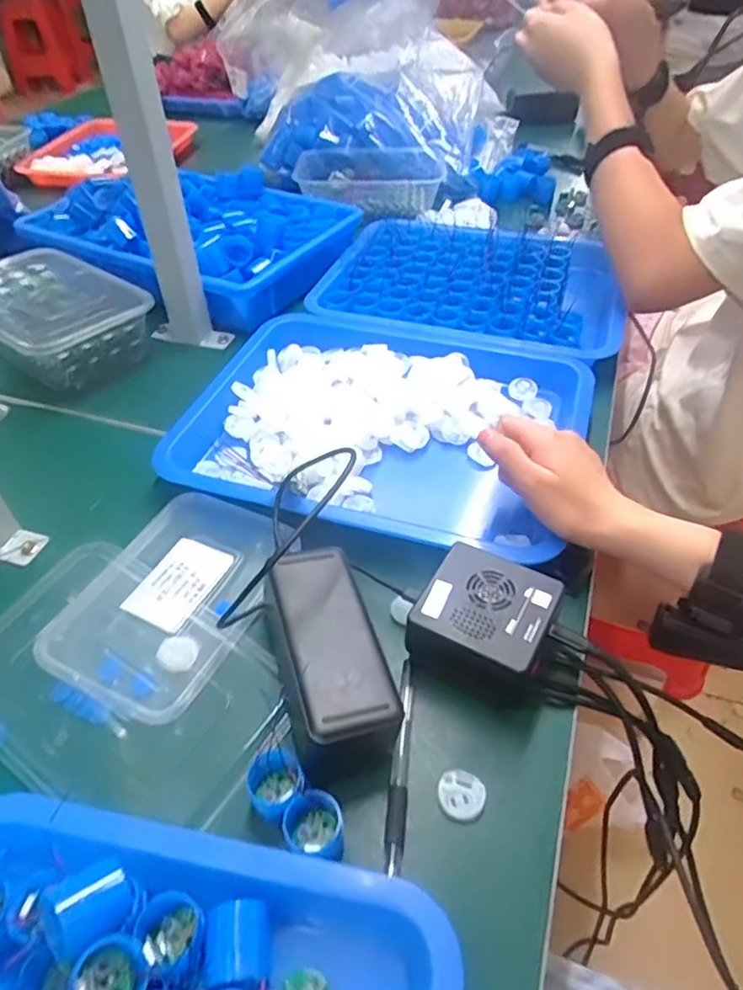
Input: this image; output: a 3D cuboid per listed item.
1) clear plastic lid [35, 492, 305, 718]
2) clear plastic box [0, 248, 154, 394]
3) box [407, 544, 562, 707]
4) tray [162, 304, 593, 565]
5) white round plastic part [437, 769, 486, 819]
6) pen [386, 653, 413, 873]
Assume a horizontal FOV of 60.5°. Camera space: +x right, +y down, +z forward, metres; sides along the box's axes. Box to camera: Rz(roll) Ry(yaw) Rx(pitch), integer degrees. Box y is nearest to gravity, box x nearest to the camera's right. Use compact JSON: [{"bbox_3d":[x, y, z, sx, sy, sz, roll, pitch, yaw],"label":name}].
[{"bbox_3d":[-0.135,0.066,0.448,0.116,0.010,0.170,19,48,19],"label":"clear plastic lid"},{"bbox_3d":[-0.328,-0.179,0.653,0.196,0.063,0.136,29,53,27],"label":"clear plastic box"},{"bbox_3d":[0.074,0.082,0.403,0.081,0.049,0.074,21,49,21],"label":"box"},{"bbox_3d":[0.014,-0.061,0.571,0.323,0.054,0.262,13,47,14],"label":"tray"},{"bbox_3d":[0.050,0.167,0.355,0.026,0.006,0.025,-1,45,1],"label":"white round plastic part"},{"bbox_3d":[0.016,0.150,0.365,0.010,0.007,0.121,3,45,4],"label":"pen"}]

